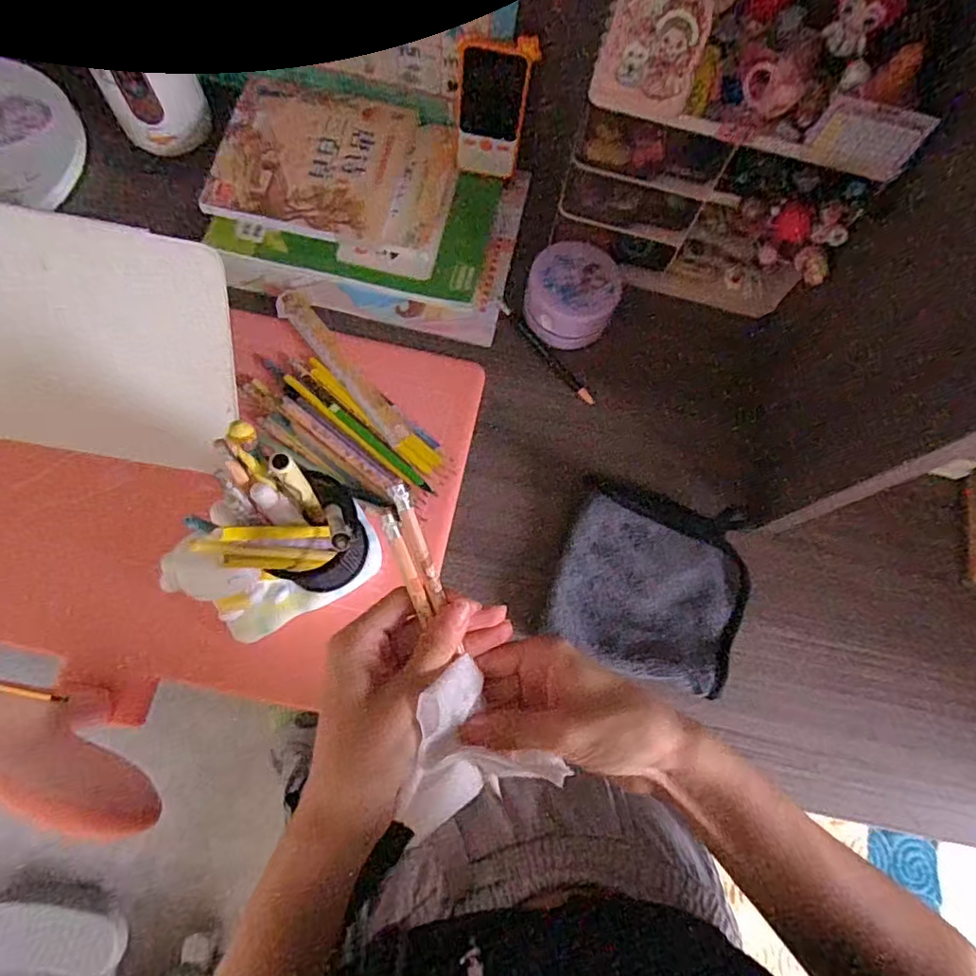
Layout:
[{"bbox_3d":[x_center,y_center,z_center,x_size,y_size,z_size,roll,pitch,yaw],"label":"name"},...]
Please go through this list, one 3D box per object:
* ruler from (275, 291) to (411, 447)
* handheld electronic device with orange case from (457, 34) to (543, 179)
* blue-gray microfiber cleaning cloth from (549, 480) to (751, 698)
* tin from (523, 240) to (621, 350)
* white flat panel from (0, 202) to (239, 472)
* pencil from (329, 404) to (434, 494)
[{"bbox_3d":[-0.131,-0.112,0.539,0.028,0.006,0.181,-37,79,-23],"label":"ruler"},{"bbox_3d":[0.005,-0.348,0.548,0.068,0.119,0.009,14,60,5],"label":"handheld electronic device with orange case"},{"bbox_3d":[0.140,0.080,0.497,0.153,0.012,0.154,17,68,4],"label":"blue-gray microfiber cleaning cloth"},{"bbox_3d":[0.076,-0.175,0.547,0.082,0.059,0.079,1,73,-4],"label":"tin"},{"bbox_3d":[-0.328,-0.107,0.457,0.267,0.201,0.016,11,38,-1],"label":"white flat panel"},{"bbox_3d":[-0.092,-0.035,0.506,0.113,0.007,0.009,41,74,8],"label":"pencil"}]

